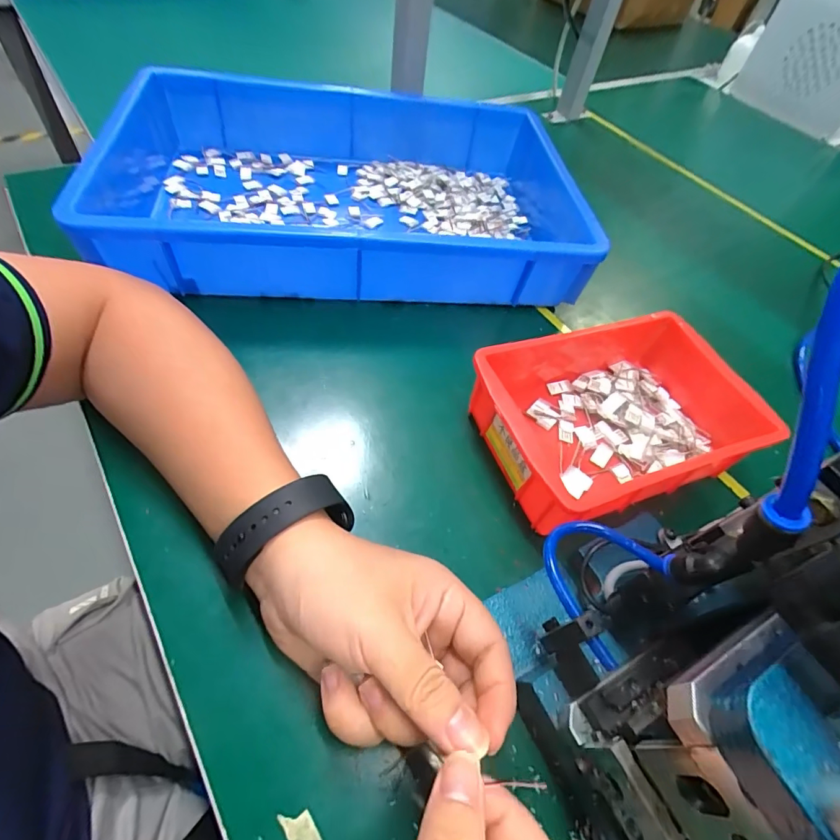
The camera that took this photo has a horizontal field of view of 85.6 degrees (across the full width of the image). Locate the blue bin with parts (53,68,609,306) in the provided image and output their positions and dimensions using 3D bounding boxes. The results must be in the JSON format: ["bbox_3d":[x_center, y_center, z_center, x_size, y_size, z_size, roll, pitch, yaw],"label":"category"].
[{"bbox_3d":[-0.065,-0.242,0.469,0.504,0.092,0.299,-2,56,-9],"label":"blue bin with parts"}]

